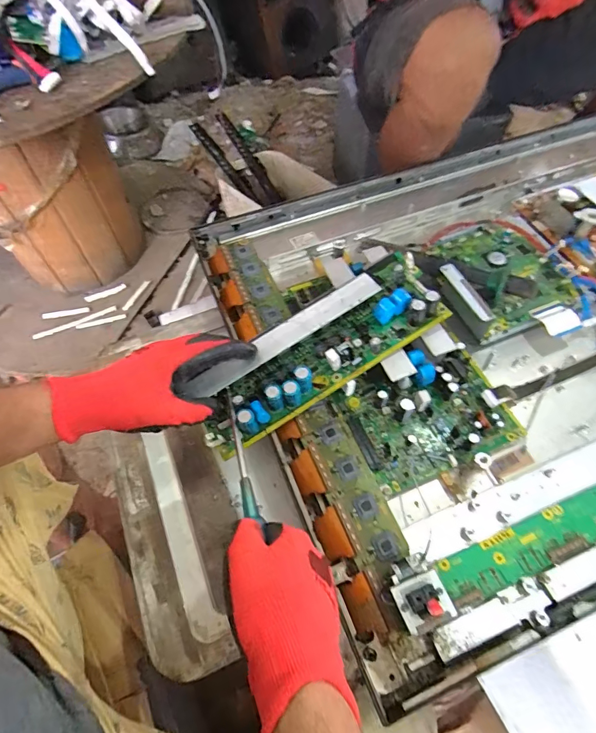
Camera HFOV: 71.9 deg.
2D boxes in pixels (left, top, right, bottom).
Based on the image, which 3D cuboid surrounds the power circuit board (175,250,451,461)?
[{"bbox_3d":[0.028,-0.020,0.453,0.305,0.042,0.099,-36,64,-9],"label":"power circuit board"}]

